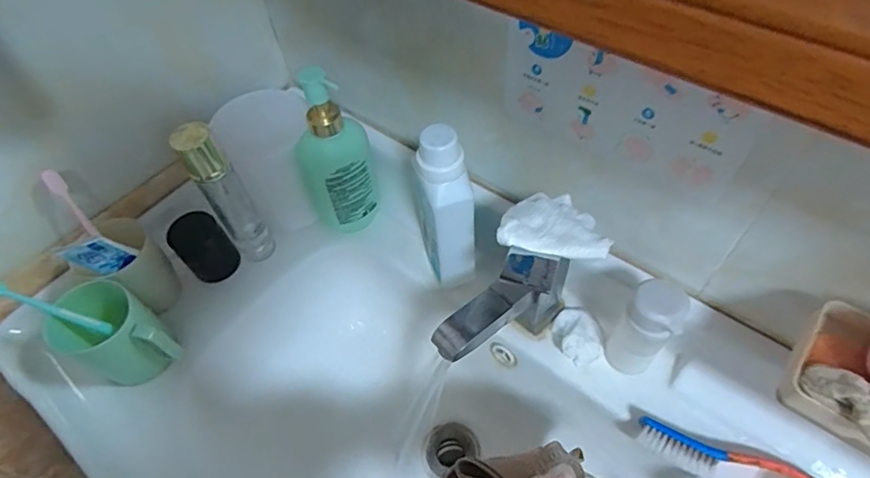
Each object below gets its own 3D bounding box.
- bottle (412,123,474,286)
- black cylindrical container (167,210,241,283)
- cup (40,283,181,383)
[{"bbox_3d":[0.011,-0.023,0.509,0.051,0.202,0.044,-9,54,-3],"label":"bottle"},{"bbox_3d":[-0.278,0.011,0.603,0.056,0.077,0.048,-33,59,-19],"label":"black cylindrical container"},{"bbox_3d":[-0.322,0.103,0.510,0.099,0.095,0.074,29,61,22],"label":"cup"}]

